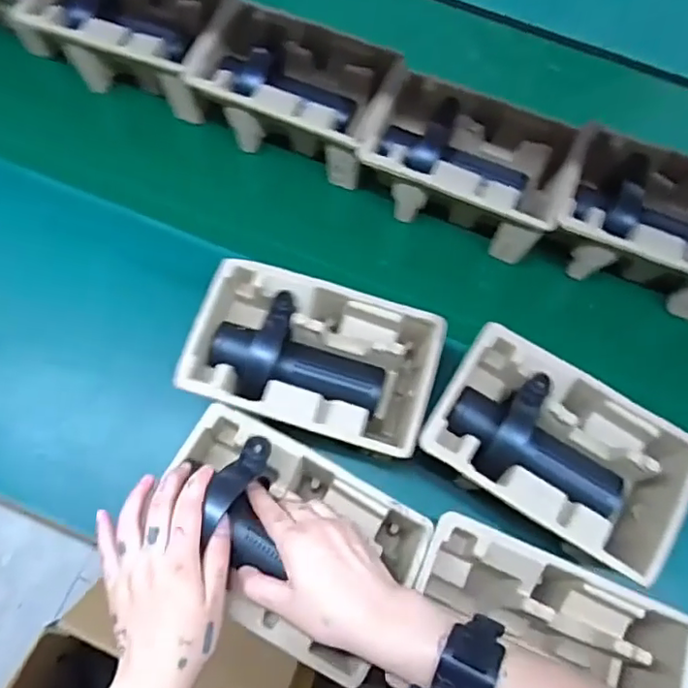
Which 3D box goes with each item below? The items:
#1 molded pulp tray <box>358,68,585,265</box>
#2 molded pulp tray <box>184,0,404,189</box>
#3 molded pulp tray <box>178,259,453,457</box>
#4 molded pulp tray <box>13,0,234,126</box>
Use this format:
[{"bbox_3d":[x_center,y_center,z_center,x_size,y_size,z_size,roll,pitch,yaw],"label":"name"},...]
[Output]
[{"bbox_3d":[0.141,-0.206,0.695,0.220,0.094,0.138,22,71,6],"label":"molded pulp tray"},{"bbox_3d":[-0.053,-0.302,0.722,0.222,0.094,0.146,23,72,7],"label":"molded pulp tray"},{"bbox_3d":[-0.029,0.025,0.597,0.223,0.105,0.141,17,71,4],"label":"molded pulp tray"},{"bbox_3d":[-0.257,-0.390,0.743,0.224,0.104,0.140,21,71,6],"label":"molded pulp tray"}]

